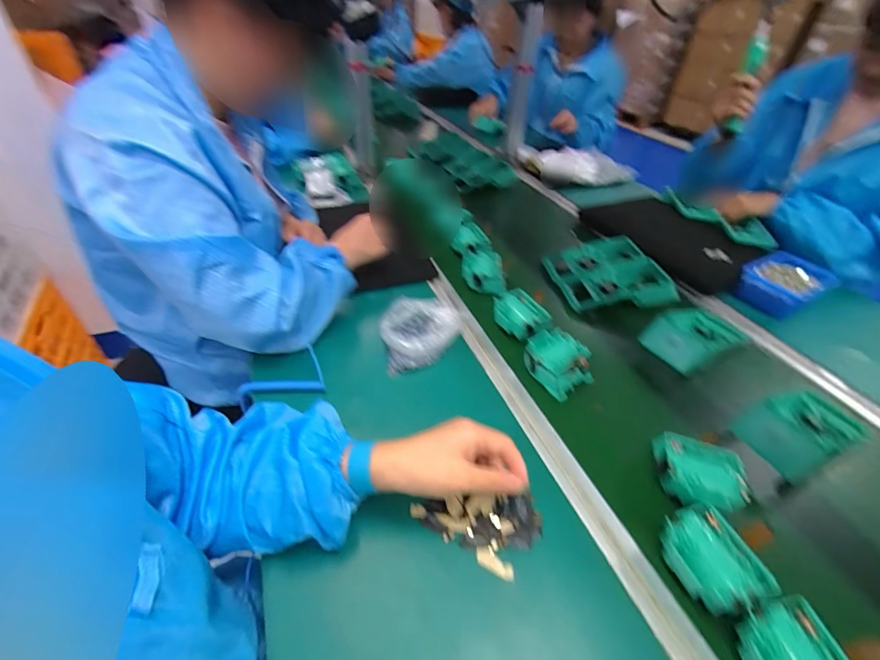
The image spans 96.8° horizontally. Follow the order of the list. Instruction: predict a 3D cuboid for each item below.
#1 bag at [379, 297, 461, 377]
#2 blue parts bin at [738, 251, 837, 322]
[{"bbox_3d":[-0.028,-0.001,0.577,0.120,0.038,0.122,-12,42,-13],"label":"bag"},{"bbox_3d":[0.625,-0.081,0.717,0.133,0.068,0.110,-25,47,-26],"label":"blue parts bin"}]

